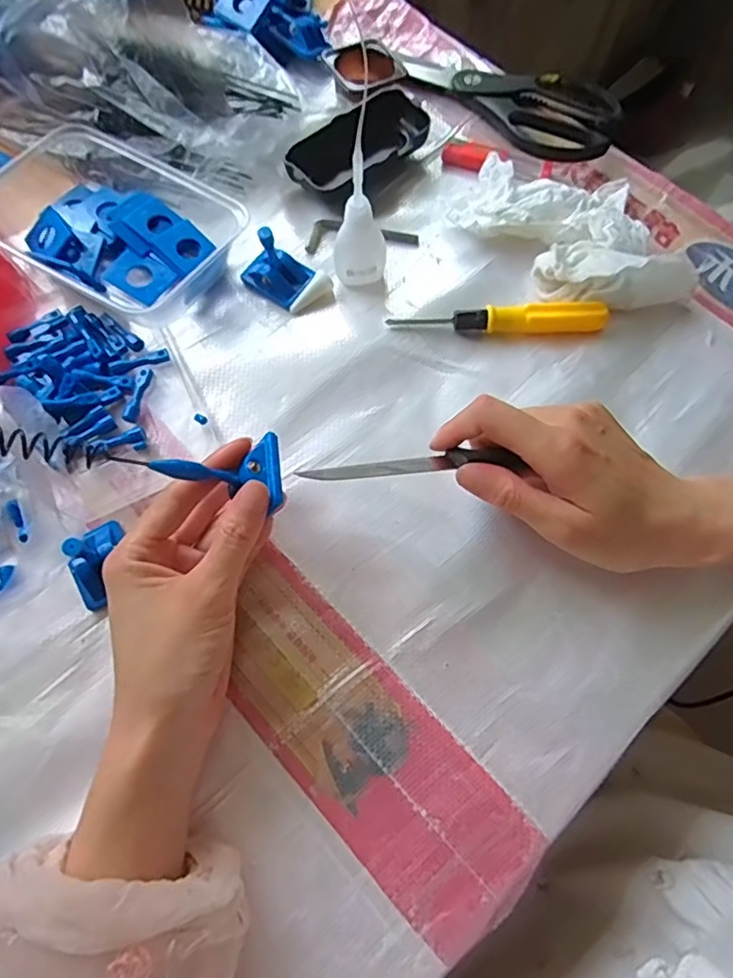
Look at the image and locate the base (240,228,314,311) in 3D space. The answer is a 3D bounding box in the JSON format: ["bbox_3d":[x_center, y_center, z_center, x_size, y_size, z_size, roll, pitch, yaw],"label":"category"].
[{"bbox_3d":[-0.060,-0.152,0.384,0.042,0.045,0.031,36,74,11],"label":"base"}]

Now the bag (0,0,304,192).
[{"bbox_3d":[-0.165,-0.319,0.396,0.230,0.126,0.127,16,71,5],"label":"bag"}]

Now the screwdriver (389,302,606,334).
[{"bbox_3d":[0.087,-0.110,0.380,0.138,0.016,0.017,-2,70,-2],"label":"screwdriver"}]

